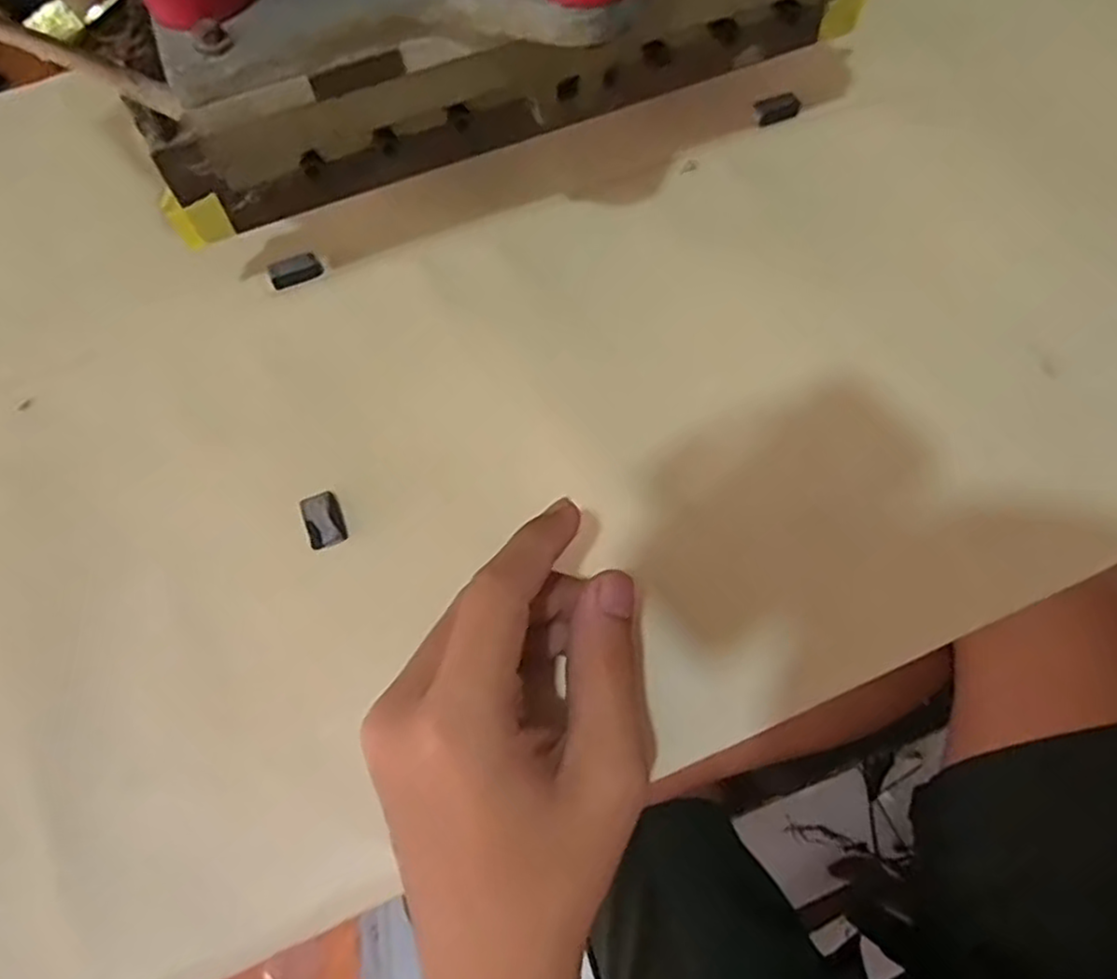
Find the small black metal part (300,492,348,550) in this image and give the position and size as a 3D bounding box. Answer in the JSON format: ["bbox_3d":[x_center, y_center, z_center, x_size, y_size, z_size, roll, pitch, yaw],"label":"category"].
[{"bbox_3d":[-0.095,0.013,0.300,0.015,0.007,0.022,-22,65,-7],"label":"small black metal part"}]

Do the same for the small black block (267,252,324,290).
[{"bbox_3d":[-0.127,-0.106,0.357,0.024,0.009,0.011,-22,65,-7],"label":"small black block"}]

